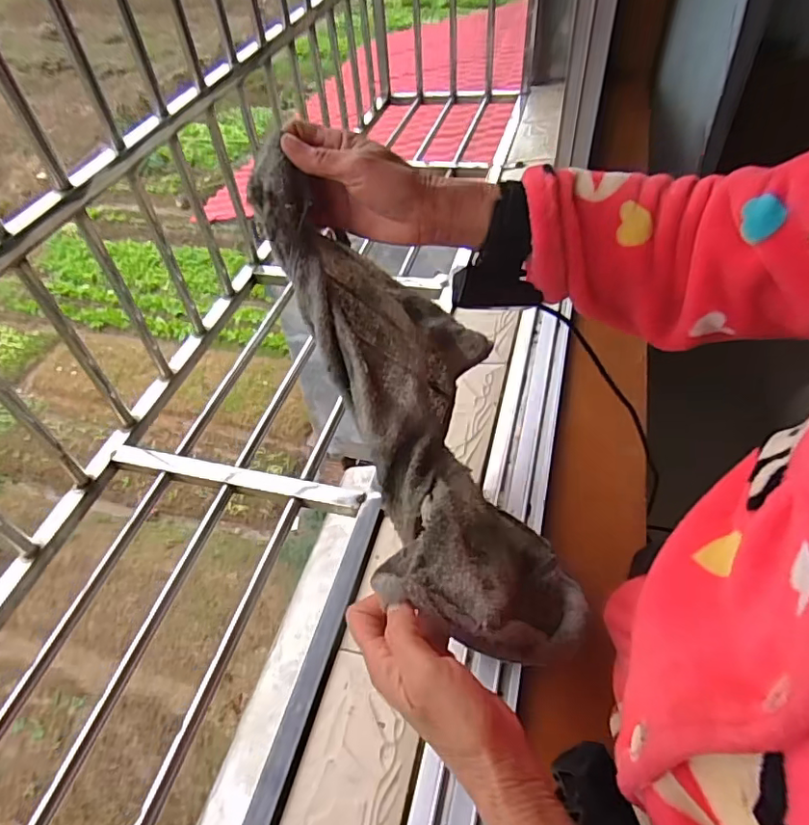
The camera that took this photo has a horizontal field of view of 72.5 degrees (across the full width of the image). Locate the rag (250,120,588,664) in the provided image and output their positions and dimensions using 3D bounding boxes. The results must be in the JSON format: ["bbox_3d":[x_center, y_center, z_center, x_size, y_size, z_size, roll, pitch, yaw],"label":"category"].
[{"bbox_3d":[0.018,-0.006,0.422,0.154,0.154,0.366,-17,71,-10],"label":"rag"}]

